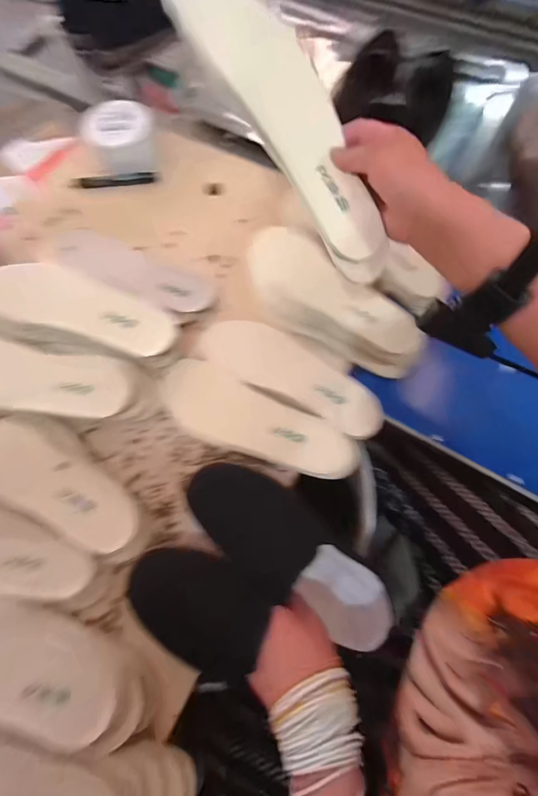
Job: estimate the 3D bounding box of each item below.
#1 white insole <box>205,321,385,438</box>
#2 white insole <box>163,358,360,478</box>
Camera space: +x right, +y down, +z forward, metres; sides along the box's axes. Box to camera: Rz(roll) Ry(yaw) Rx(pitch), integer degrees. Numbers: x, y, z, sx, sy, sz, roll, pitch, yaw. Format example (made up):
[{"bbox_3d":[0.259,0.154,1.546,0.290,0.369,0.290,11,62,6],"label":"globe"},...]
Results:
[{"bbox_3d":[0.034,-0.033,0.412,0.247,0.007,0.078,27,79,5],"label":"white insole"},{"bbox_3d":[-0.017,0.034,0.398,0.254,0.009,0.085,27,82,7],"label":"white insole"}]

